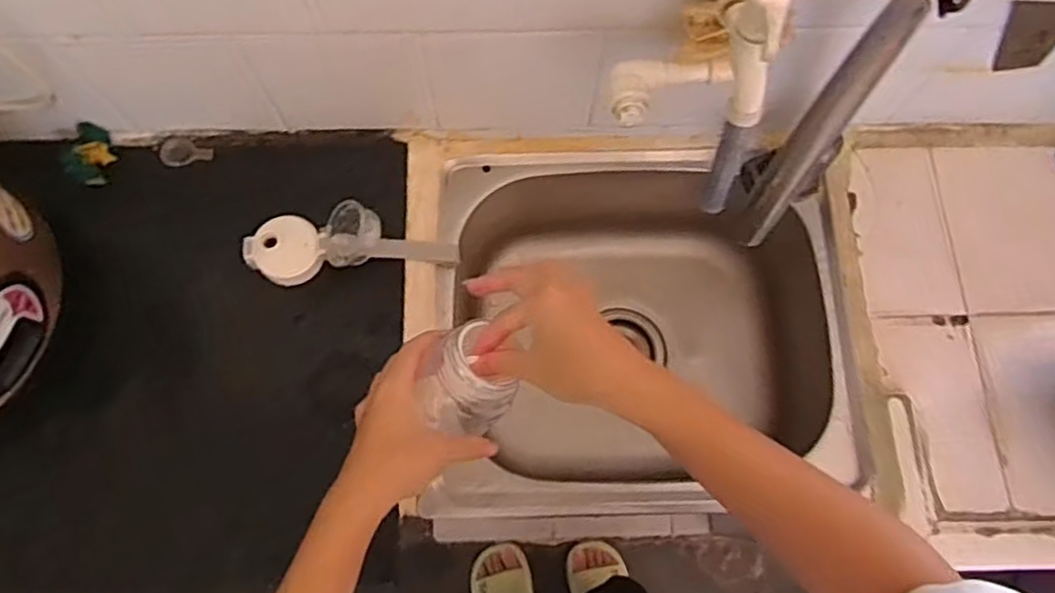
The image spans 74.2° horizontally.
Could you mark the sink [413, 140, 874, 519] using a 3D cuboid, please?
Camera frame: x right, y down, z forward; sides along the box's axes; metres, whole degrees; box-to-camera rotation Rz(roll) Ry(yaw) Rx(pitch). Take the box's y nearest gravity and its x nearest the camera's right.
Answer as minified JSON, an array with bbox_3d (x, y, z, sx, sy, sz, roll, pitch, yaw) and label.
[{"bbox_3d":[0.110,0.042,0.773,0.391,0.191,0.372,-1,73,-1],"label":"sink"}]

